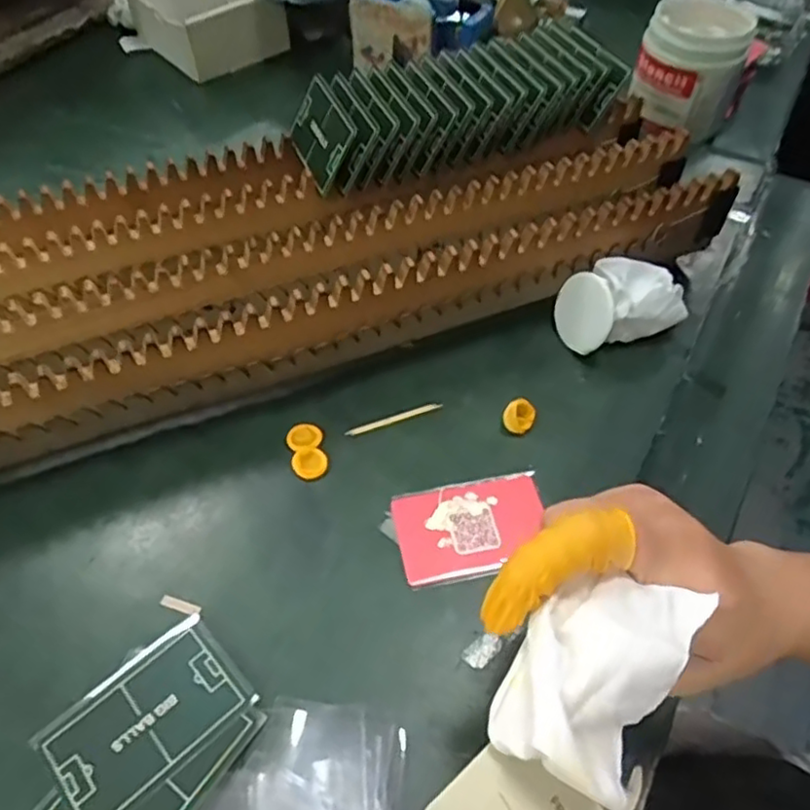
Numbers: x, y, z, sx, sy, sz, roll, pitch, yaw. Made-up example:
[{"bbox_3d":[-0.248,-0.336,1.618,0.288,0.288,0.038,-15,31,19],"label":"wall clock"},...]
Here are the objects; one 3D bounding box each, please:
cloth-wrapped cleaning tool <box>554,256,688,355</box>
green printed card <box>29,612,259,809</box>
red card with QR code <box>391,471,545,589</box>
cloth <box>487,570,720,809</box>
[{"bbox_3d":[0.145,-0.068,0.453,0.073,0.049,0.048,-17,55,-12],"label":"cloth-wrapped cleaning tool"},{"bbox_3d":[-0.122,0.147,0.313,0.086,0.006,0.056,-36,60,-24],"label":"green printed card"},{"bbox_3d":[0.040,0.069,0.377,0.085,0.004,0.058,-11,54,-8],"label":"red card with QR code"},{"bbox_3d":[0.063,0.088,0.218,0.048,0.022,0.069,24,57,17],"label":"cloth"}]

